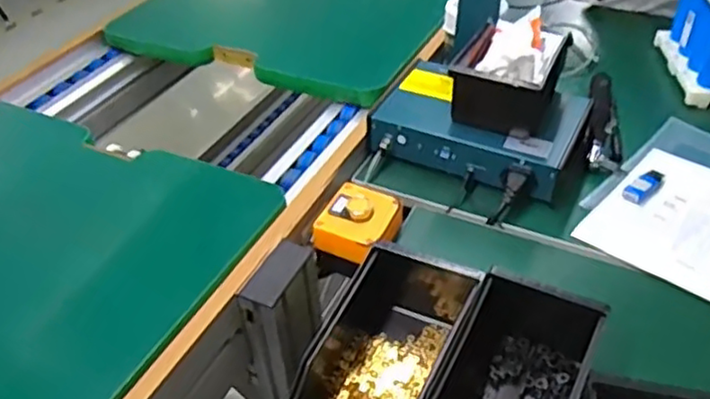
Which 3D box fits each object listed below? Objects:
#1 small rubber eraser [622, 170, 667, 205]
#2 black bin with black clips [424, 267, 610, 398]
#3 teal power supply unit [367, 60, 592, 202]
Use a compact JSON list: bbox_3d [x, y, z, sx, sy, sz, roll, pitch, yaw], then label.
[{"bbox_3d":[0.336,-0.015,0.773,0.060,0.009,0.028,-30,48,-27],"label":"small rubber eraser"},{"bbox_3d":[0.135,0.148,0.556,0.102,0.079,0.206,18,46,23],"label":"black bin with black clips"},{"bbox_3d":[0.152,-0.093,0.811,0.228,0.052,0.152,19,46,24],"label":"teal power supply unit"}]

